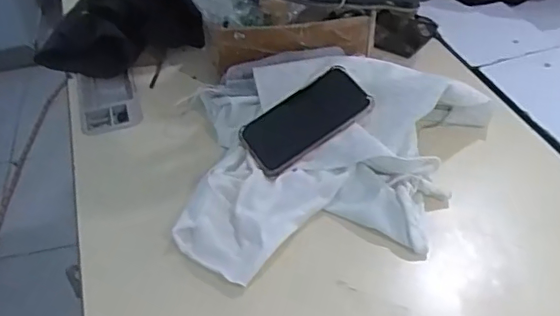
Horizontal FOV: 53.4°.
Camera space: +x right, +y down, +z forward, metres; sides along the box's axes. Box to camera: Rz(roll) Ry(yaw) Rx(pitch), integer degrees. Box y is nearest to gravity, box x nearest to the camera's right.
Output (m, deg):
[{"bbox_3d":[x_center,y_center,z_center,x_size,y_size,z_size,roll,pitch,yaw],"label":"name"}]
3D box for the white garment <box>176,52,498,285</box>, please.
[{"bbox_3d":[0.073,-0.006,0.606,0.343,0.068,0.298,-1,41,3],"label":"white garment"}]

